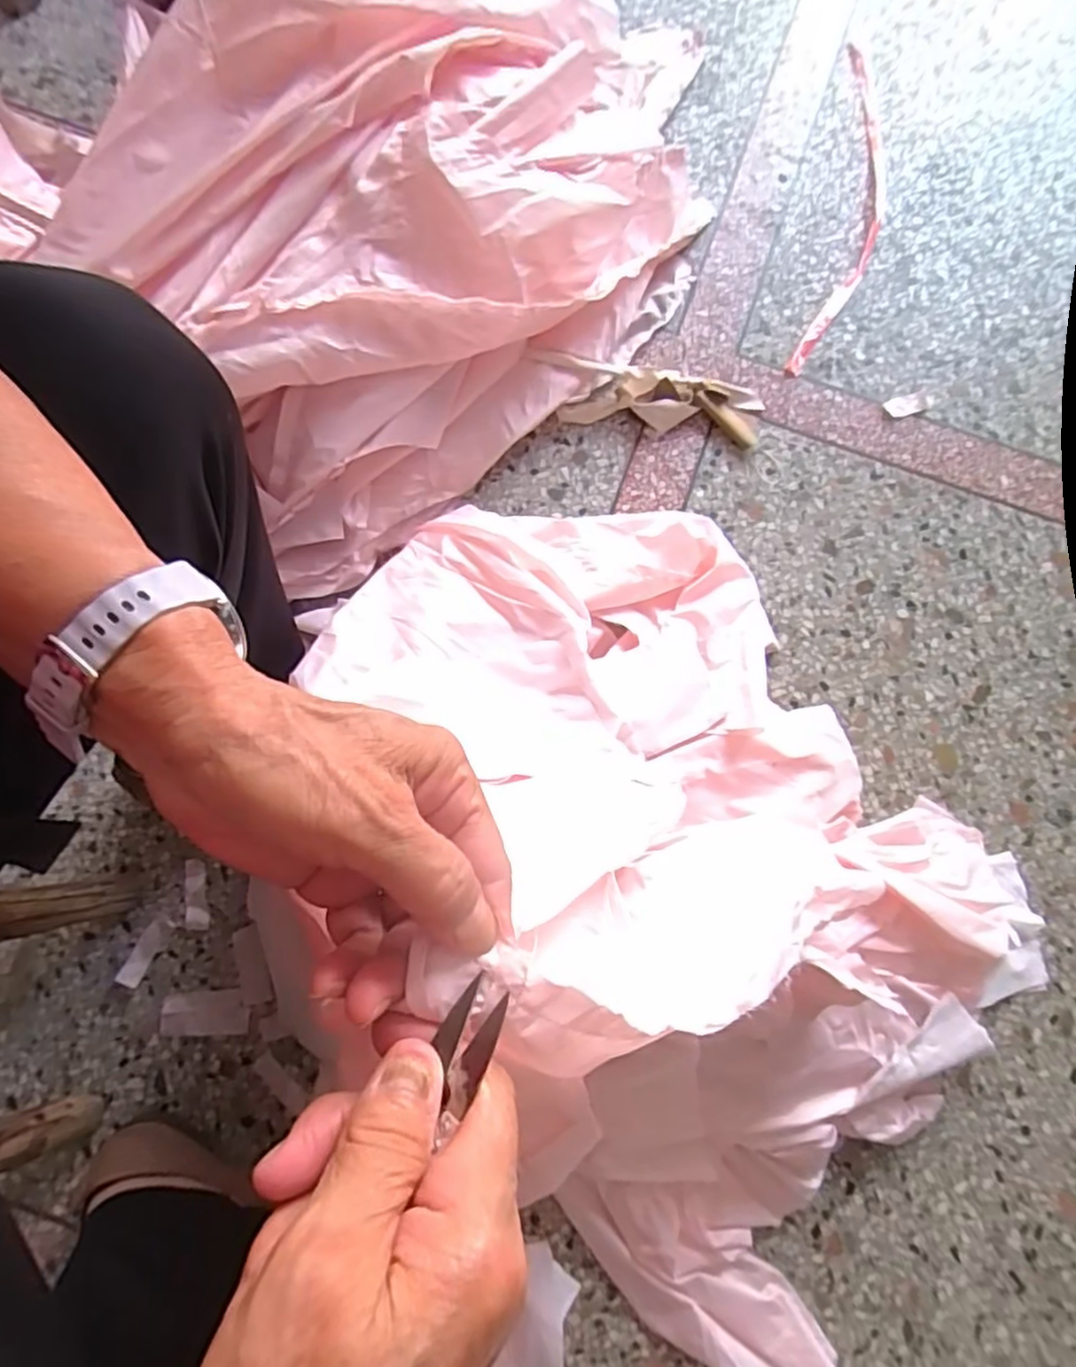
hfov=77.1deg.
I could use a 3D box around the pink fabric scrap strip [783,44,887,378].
[{"bbox_3d":[0.361,-0.545,0.779,0.074,0.016,0.449,14,78,1],"label":"pink fabric scrap strip"}]

